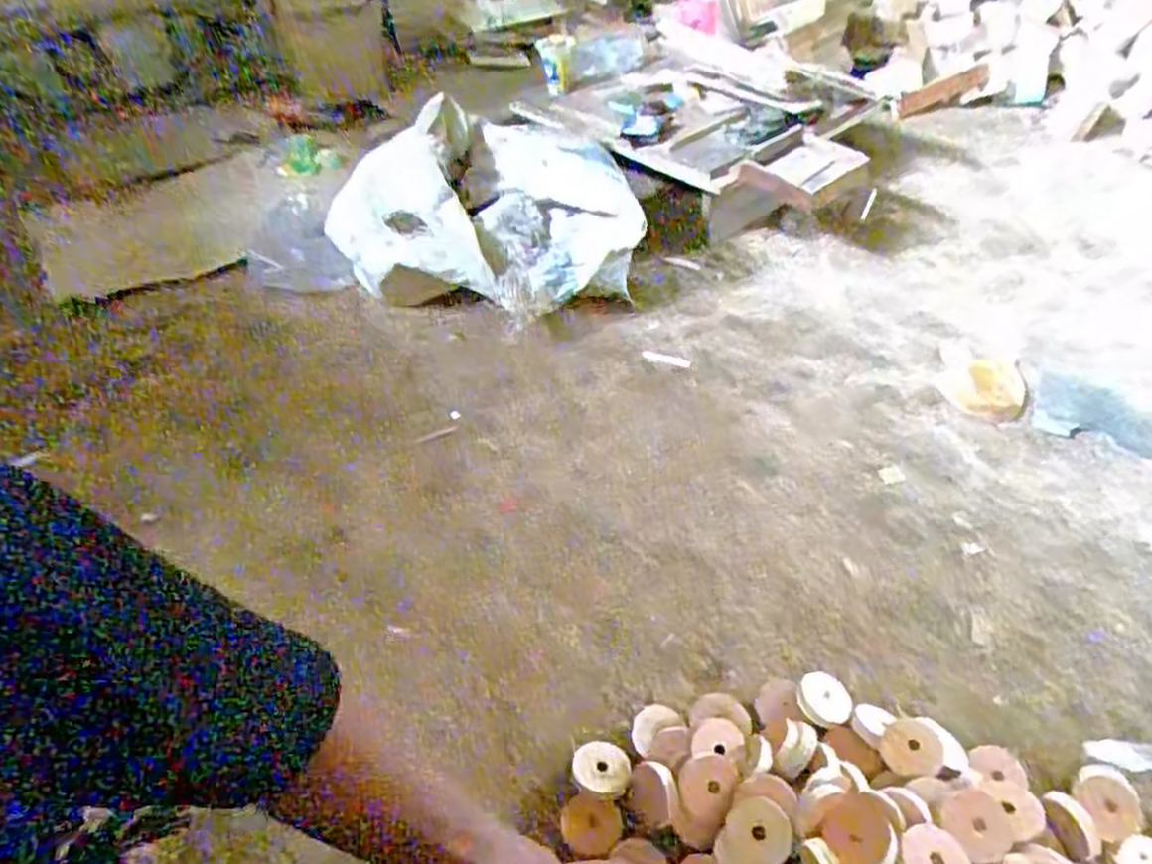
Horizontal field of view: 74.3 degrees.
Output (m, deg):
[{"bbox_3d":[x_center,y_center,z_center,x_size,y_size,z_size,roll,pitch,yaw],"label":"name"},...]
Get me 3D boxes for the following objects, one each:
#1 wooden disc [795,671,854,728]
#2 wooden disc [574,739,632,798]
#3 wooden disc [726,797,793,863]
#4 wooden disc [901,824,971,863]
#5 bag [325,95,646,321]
[{"bbox_3d":[0.233,0.247,0.706,0.058,0.012,0.051,-27,76,-43],"label":"wooden disc"},{"bbox_3d":[0.023,0.292,0.662,0.050,0.007,0.048,-2,42,2],"label":"wooden disc"},{"bbox_3d":[0.144,0.315,0.595,0.049,0.004,0.050,-14,51,18],"label":"wooden disc"},{"bbox_3d":[0.264,0.313,0.554,0.053,0.009,0.042,34,69,16],"label":"wooden disc"},{"bbox_3d":[-0.133,-0.341,1.169,0.463,0.222,0.245,5,42,10],"label":"bag"}]

